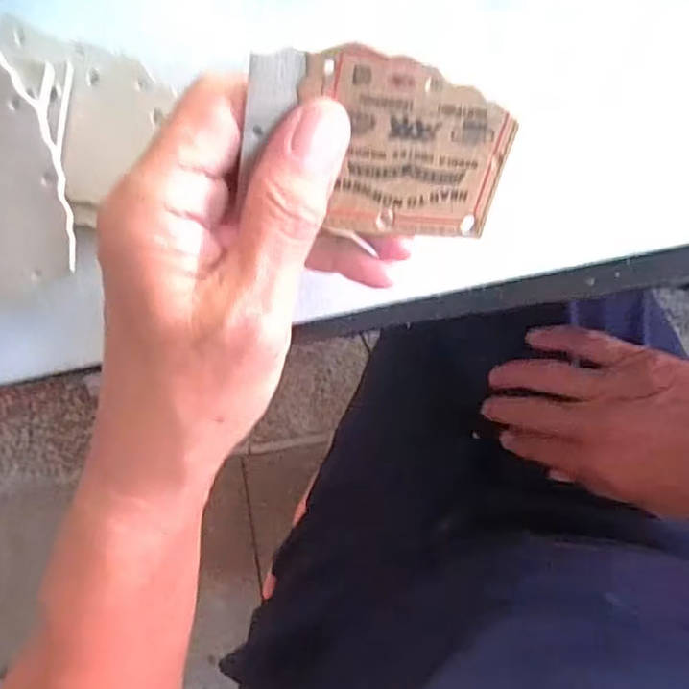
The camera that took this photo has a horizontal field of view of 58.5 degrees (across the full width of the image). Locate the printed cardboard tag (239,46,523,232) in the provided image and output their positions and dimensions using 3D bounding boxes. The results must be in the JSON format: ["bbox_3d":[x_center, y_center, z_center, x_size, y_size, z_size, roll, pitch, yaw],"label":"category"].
[{"bbox_3d":[0.012,-0.058,0.185,0.082,0.004,0.053,0,128,-15],"label":"printed cardboard tag"}]

